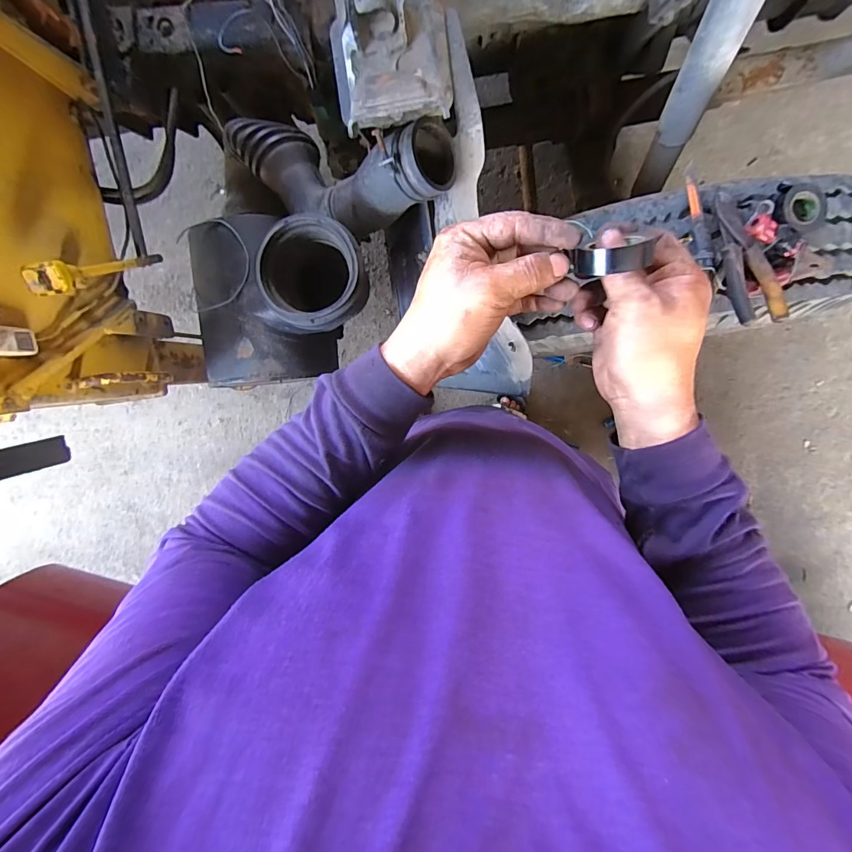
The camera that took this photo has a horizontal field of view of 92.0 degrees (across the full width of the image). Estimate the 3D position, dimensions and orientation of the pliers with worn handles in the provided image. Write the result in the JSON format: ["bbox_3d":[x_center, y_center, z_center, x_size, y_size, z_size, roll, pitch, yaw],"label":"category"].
[{"bbox_3d":[0.386,-0.204,0.501,0.050,0.025,0.167,-14,82,5],"label":"pliers with worn handles"}]

